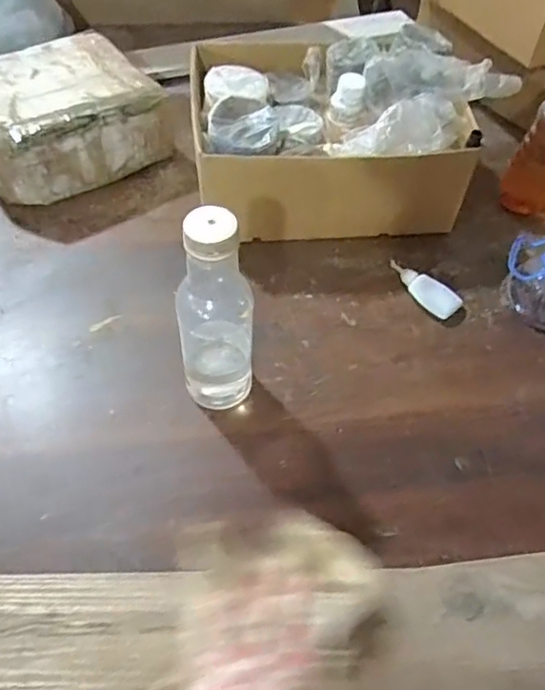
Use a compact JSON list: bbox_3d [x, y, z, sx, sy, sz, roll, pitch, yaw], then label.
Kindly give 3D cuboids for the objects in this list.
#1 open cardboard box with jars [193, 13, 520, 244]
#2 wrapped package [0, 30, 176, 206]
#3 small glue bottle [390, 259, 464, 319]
[{"bbox_3d":[0.087,-0.274,0.716,0.367,0.152,0.265,-6,54,-8],"label":"open cardboard box with jars"},{"bbox_3d":[-0.272,-0.286,0.724,0.221,0.108,0.179,-29,60,-22],"label":"wrapped package"},{"bbox_3d":[0.169,-0.064,0.642,0.091,0.016,0.040,39,61,23],"label":"small glue bottle"}]

